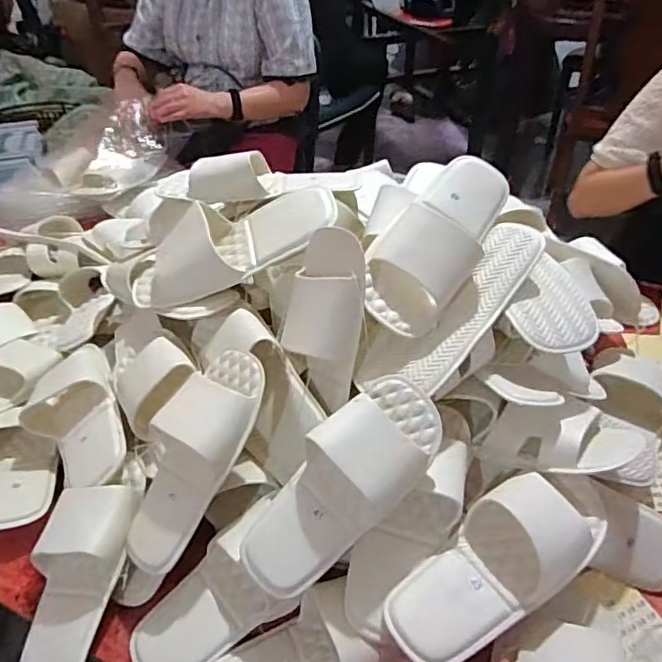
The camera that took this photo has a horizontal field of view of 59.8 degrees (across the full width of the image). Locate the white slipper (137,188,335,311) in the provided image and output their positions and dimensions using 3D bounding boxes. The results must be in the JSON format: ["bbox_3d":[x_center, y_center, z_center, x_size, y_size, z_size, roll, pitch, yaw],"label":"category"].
[{"bbox_3d":[-0.130,-0.114,0.699,0.280,0.076,0.102,-21,39,10],"label":"white slipper"}]

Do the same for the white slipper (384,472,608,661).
[{"bbox_3d":[0.160,0.218,0.550,0.240,0.068,0.099,-32,48,-15],"label":"white slipper"}]

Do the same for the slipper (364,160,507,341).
[{"bbox_3d":[0.123,-0.108,0.657,0.104,0.073,0.252,23,61,25],"label":"slipper"}]

